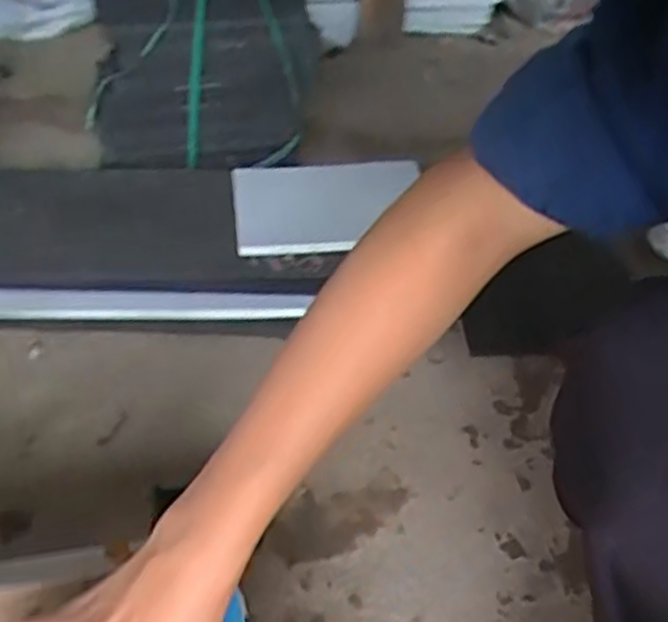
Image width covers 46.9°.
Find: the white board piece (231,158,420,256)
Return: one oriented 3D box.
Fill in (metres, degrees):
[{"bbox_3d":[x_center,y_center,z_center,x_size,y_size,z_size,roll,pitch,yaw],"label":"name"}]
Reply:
[{"bbox_3d":[-0.015,-0.148,1.078,0.265,0.115,0.038,-7,14,-17],"label":"white board piece"}]

